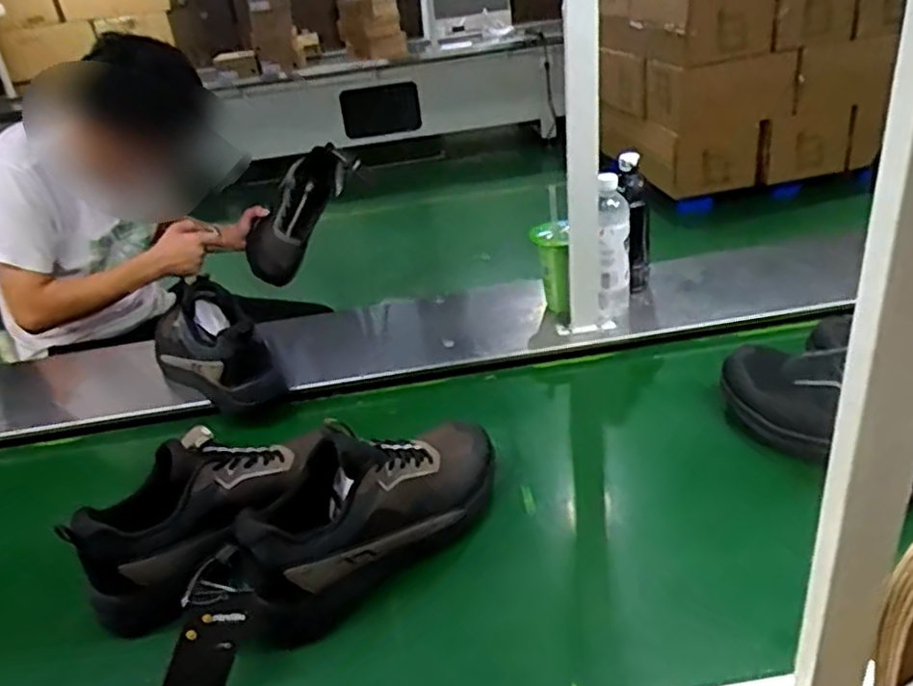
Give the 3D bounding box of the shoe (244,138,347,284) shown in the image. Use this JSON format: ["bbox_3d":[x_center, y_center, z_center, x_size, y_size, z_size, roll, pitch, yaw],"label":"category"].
[{"bbox_3d":[-0.339,-0.279,1.540,0.126,0.319,0.108,27,2,-45],"label":"shoe"}]

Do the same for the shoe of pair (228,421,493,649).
[{"bbox_3d":[-0.088,0.164,0.733,0.299,0.152,0.103,-28,37,-32],"label":"shoe of pair"}]

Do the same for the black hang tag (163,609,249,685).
[{"bbox_3d":[-0.225,0.281,0.633,0.051,0.088,0.009,21,3,-20],"label":"black hang tag"}]

